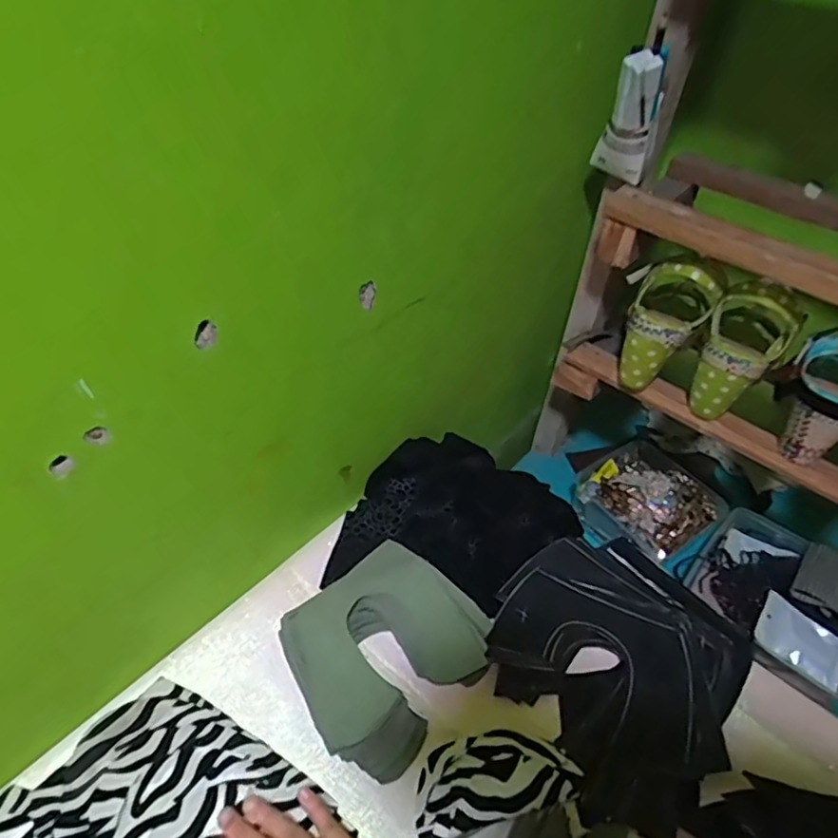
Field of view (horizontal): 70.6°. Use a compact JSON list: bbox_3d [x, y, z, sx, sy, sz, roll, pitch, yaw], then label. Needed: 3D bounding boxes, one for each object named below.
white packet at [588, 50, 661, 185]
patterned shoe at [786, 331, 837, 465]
[{"bbox_3d":[0.202,-0.288,0.572,0.049,0.132,0.025,21,71,15],"label":"white packet"},{"bbox_3d":[0.400,-0.022,0.579,0.081,0.129,0.071,36,51,27],"label":"patterned shoe"}]

